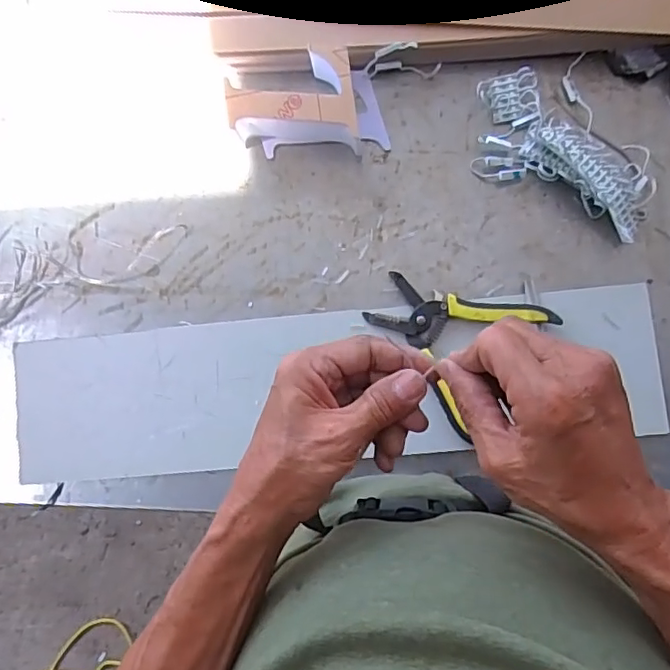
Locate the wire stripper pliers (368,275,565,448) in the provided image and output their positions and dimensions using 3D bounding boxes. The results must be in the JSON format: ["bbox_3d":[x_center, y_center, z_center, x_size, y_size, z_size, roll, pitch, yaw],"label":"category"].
[{"bbox_3d":[0.108,-0.006,0.516,0.143,0.018,0.136,41,87,8],"label":"wire stripper pliers"}]

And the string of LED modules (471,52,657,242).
[{"bbox_3d":[0.220,-0.184,0.520,0.185,0.035,0.125,30,86,7],"label":"string of LED modules"}]

